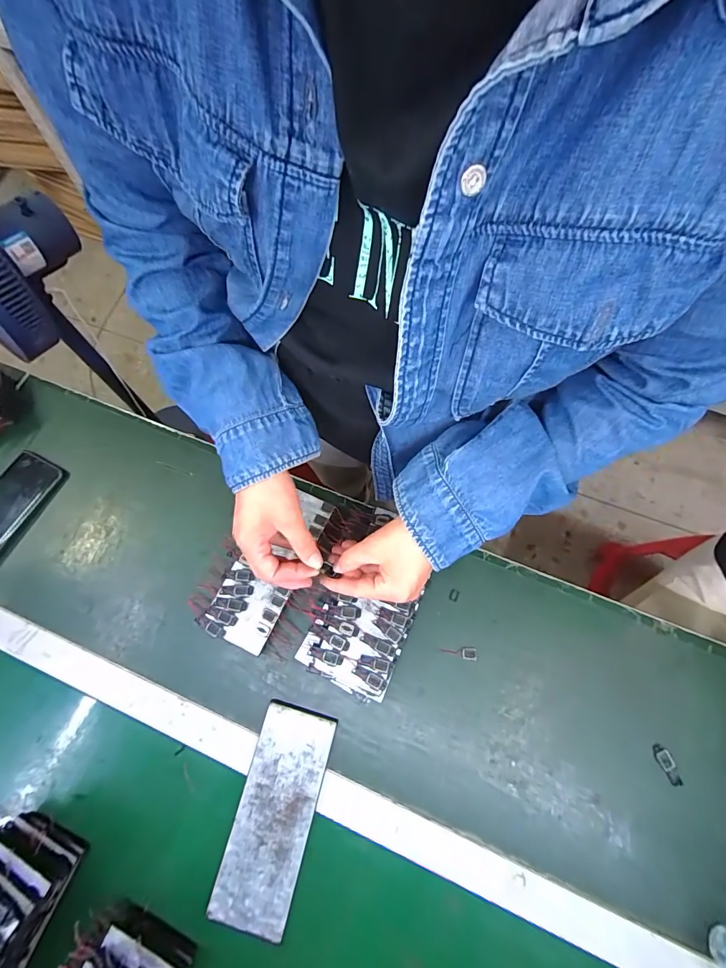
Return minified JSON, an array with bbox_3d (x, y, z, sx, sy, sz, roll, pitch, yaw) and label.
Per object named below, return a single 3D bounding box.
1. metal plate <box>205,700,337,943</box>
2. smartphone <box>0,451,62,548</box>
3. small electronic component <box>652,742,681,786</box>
[{"bbox_3d":[-0.094,0.353,0.446,0.081,0.008,0.201,14,72,5],"label":"metal plate"},{"bbox_3d":[-0.490,0.034,0.559,0.081,0.013,0.164,24,73,9],"label":"smartphone"},{"bbox_3d":[0.335,0.309,0.455,0.015,0.006,0.039,-18,72,-6],"label":"small electronic component"}]

